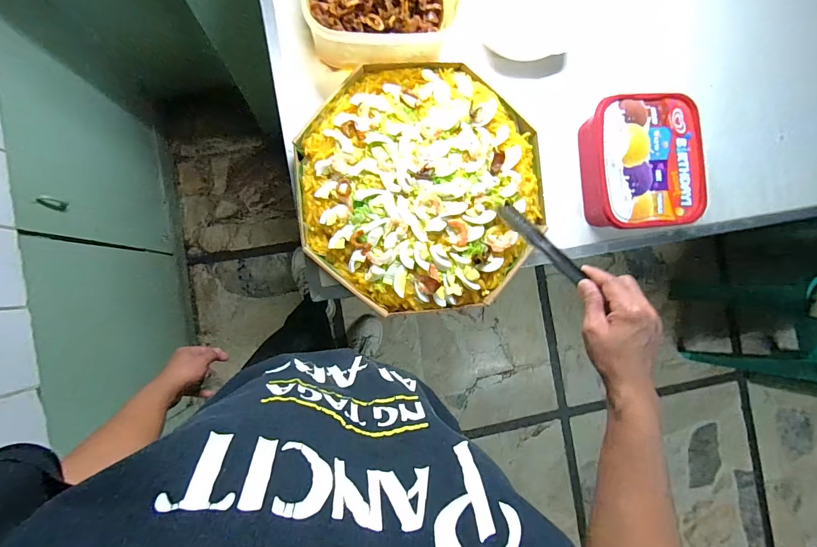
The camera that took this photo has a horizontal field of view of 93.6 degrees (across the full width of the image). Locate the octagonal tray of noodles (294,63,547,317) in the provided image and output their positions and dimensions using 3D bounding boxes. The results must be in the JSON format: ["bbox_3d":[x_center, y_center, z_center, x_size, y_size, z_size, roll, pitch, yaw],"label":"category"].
[{"bbox_3d":[0.023,-0.123,0.549,0.345,0.039,0.347,39,82,-4],"label":"octagonal tray of noodles"}]

